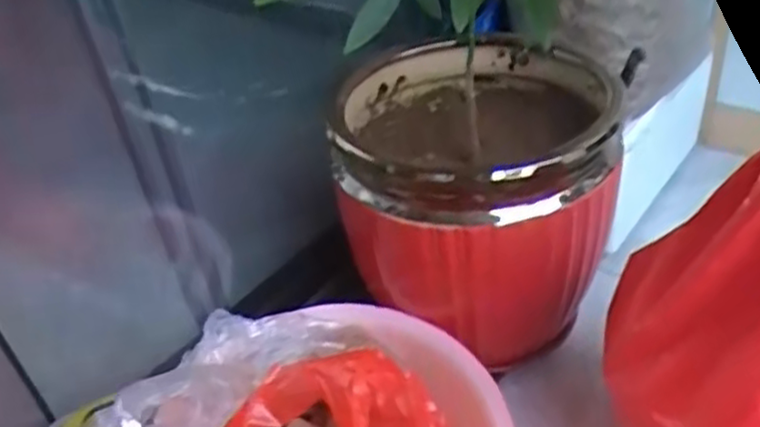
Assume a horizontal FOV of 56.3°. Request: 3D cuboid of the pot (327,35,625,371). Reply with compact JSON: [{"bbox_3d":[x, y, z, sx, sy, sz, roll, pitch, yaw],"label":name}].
[{"bbox_3d":[0.105,-0.022,0.839,0.294,0.269,0.317,-5,37,4],"label":"pot"}]

